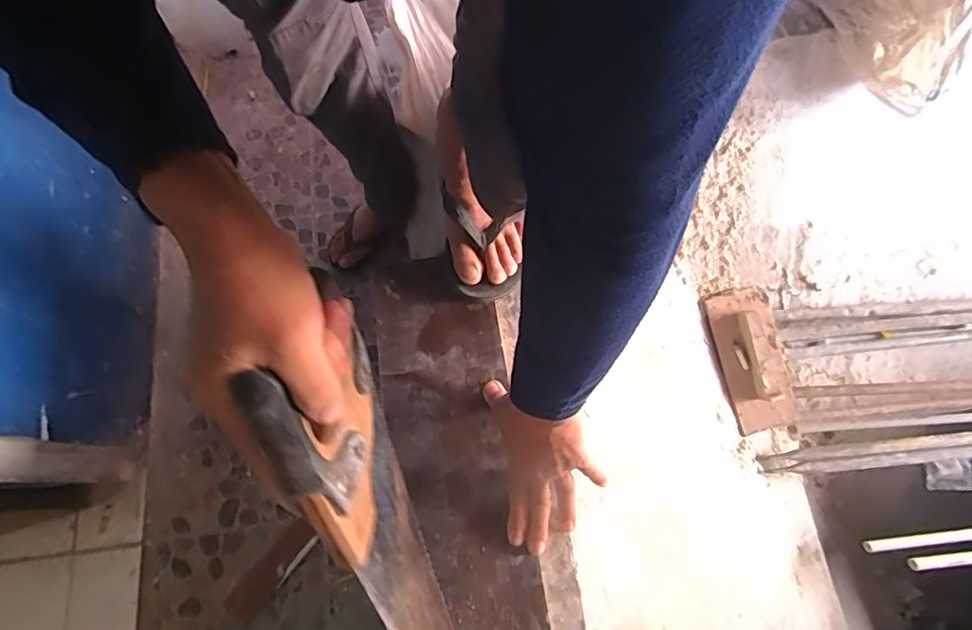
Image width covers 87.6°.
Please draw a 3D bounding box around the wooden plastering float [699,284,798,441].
[{"bbox_3d":[0.457,0.077,0.857,0.116,0.042,0.246,-17,90,-4],"label":"wooden plastering float"}]

